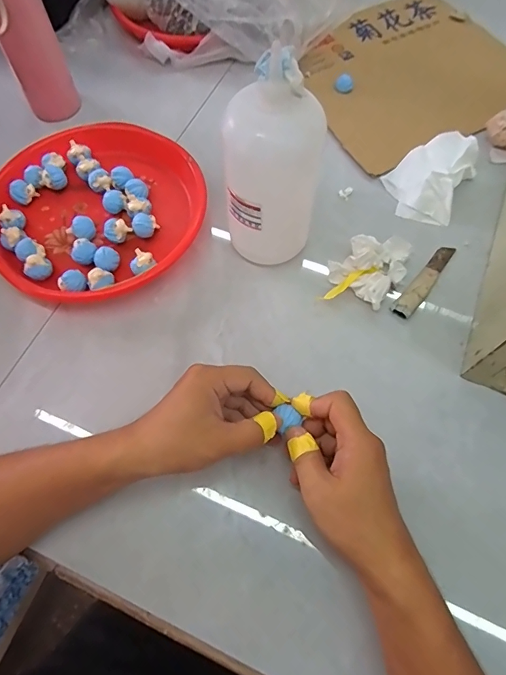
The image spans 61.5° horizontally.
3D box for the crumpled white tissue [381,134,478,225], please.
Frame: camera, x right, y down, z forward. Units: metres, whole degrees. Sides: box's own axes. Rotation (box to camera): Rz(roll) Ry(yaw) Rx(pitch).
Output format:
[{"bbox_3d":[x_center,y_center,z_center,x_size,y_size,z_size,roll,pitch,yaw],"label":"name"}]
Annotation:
[{"bbox_3d":[0.224,-0.208,0.538,0.091,0.033,0.130,29,69,14],"label":"crumpled white tissue"}]

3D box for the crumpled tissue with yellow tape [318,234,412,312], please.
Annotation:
[{"bbox_3d":[0.131,-0.078,0.476,0.066,0.035,0.109,36,71,16],"label":"crumpled tissue with yellow tape"}]

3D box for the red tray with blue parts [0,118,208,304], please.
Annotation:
[{"bbox_3d":[-0.187,-0.151,0.509,0.247,0.039,0.240,33,70,15],"label":"red tray with blue parts"}]

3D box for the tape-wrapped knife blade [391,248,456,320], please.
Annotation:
[{"bbox_3d":[0.196,-0.065,0.479,0.023,0.006,0.116,38,71,17],"label":"tape-wrapped knife blade"}]

